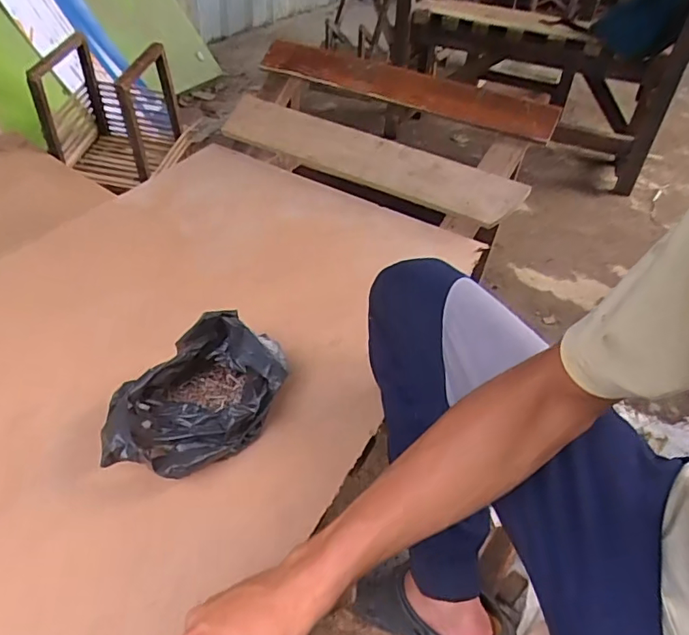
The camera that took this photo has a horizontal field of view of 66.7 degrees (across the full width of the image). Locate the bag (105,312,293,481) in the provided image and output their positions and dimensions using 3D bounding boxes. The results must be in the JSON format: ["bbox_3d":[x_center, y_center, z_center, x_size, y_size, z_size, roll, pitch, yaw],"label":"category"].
[{"bbox_3d":[-0.166,0.090,0.590,0.130,0.107,0.221,29,46,26],"label":"bag"}]

